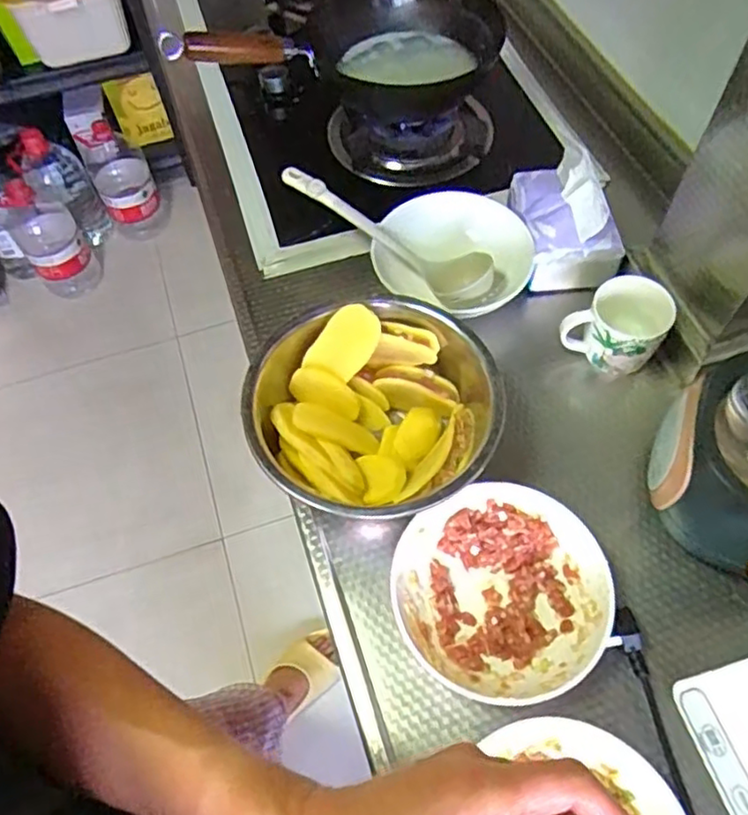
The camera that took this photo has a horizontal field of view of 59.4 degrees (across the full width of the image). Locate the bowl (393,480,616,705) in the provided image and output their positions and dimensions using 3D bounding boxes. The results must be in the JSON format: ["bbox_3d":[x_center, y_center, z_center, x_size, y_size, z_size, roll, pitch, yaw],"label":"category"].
[{"bbox_3d":[0.109,0.161,0.567,0.177,0.053,0.171,-1,60,2],"label":"bowl"}]

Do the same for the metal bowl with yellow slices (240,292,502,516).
[{"bbox_3d":[0.000,0.010,0.622,0.219,0.097,0.219,-1,60,2],"label":"metal bowl with yellow slices"}]

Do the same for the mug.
[{"bbox_3d":[0.254,-0.085,0.694,0.096,0.078,0.078,25,64,16],"label":"mug"}]

